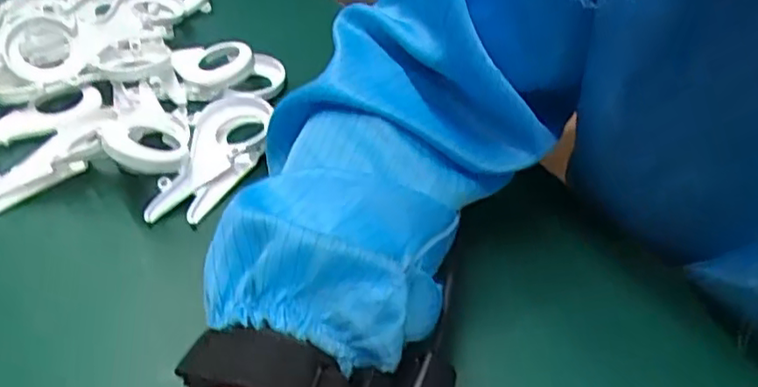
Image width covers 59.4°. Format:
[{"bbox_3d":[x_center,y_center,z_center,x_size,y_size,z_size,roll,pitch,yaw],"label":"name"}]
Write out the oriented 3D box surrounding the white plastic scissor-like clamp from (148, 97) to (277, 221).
[{"bbox_3d":[-0.091,-0.020,0.373,0.045,0.024,0.087,8,45,9],"label":"white plastic scissor-like clamp"}]

